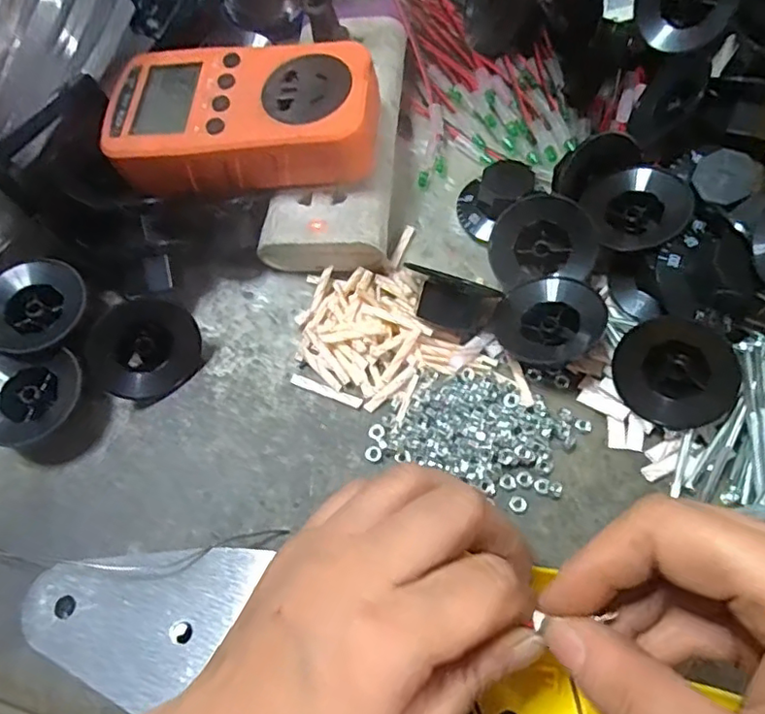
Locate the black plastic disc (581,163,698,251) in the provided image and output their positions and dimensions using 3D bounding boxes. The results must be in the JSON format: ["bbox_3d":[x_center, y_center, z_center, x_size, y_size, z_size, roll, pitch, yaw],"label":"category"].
[{"bbox_3d":[0.122,-0.072,0.276,0.044,0.014,0.042,-2,82,12],"label":"black plastic disc"}]

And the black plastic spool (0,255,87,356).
[{"bbox_3d":[-0.164,-0.025,0.274,0.045,0.012,0.046,41,75,16],"label":"black plastic spool"}]

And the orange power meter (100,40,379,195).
[{"bbox_3d":[-0.067,-0.114,0.286,0.130,0.040,0.072,6,68,4],"label":"orange power meter"}]

